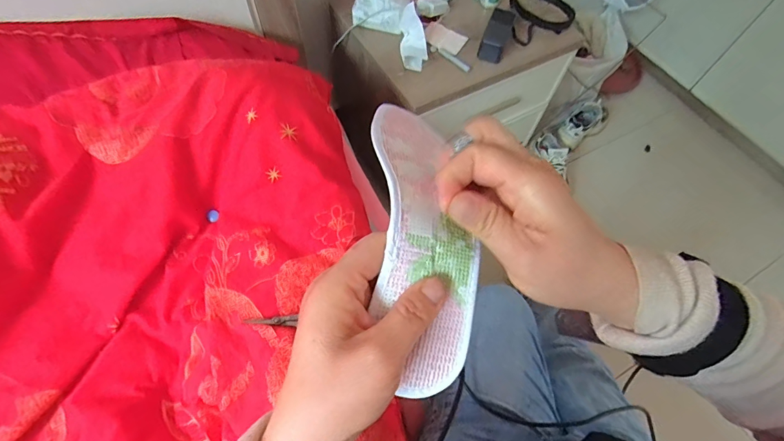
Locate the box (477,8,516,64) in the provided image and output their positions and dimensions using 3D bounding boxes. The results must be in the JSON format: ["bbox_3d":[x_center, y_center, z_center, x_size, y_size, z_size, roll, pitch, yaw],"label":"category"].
[{"bbox_3d":[0.241,-0.425,0.905,0.056,0.037,0.152,21,63,8],"label":"box"}]

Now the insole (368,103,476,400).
[{"bbox_3d":[0.016,-0.006,0.271,0.062,0.053,0.222,-4,62,-5],"label":"insole"}]

